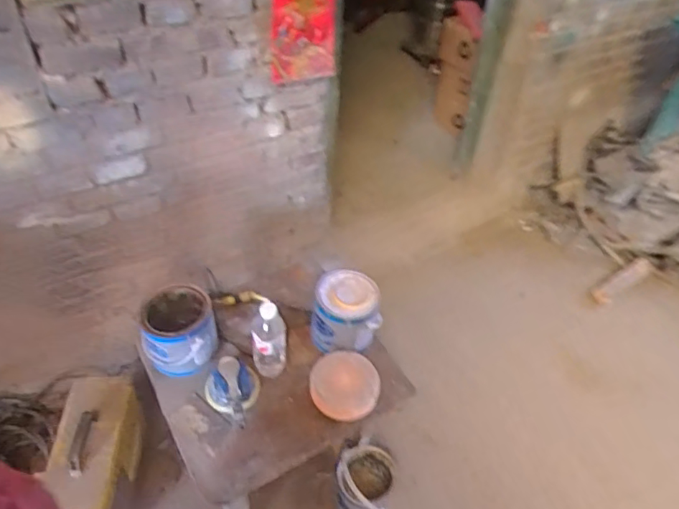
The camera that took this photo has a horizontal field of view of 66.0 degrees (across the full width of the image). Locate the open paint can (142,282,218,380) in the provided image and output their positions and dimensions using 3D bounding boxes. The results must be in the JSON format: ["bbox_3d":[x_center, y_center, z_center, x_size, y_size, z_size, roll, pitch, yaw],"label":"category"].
[{"bbox_3d":[-0.378,0.178,1.227,0.168,0.160,0.175,-10,46,-13],"label":"open paint can"}]

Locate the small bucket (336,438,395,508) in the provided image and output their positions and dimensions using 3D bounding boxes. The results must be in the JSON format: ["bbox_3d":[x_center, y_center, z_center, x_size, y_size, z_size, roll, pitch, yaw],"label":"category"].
[{"bbox_3d":[0.065,0.614,1.411,0.144,0.151,0.173,15,45,12],"label":"small bucket"}]

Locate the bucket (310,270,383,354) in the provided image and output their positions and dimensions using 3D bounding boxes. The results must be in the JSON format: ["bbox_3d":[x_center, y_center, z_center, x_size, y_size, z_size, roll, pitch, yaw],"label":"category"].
[{"bbox_3d":[0.014,0.147,1.279,0.169,0.132,0.175,4,44,0],"label":"bucket"}]

